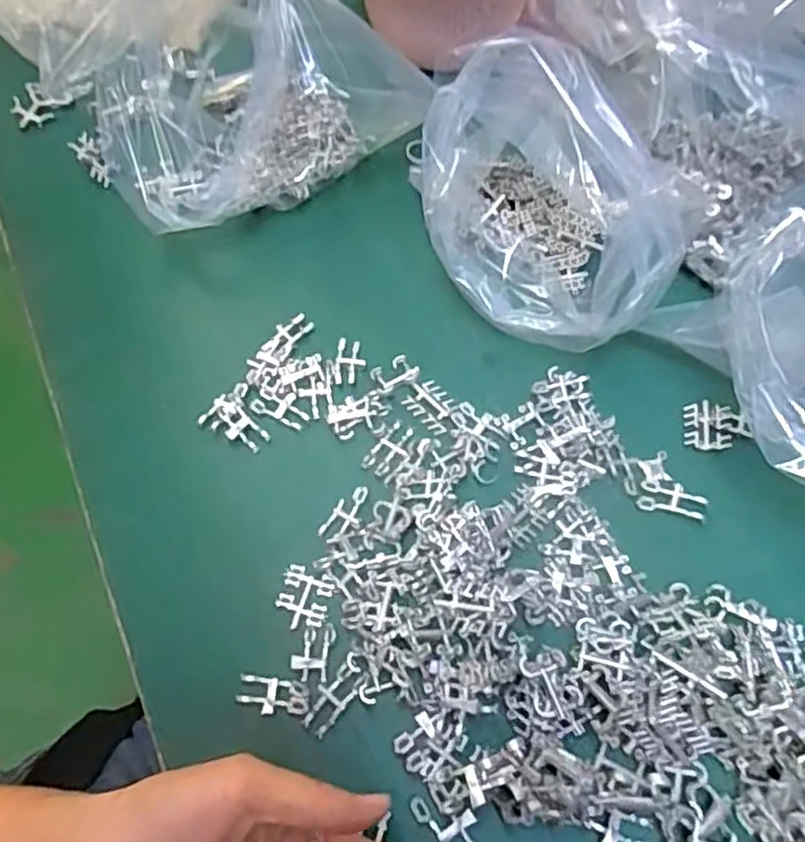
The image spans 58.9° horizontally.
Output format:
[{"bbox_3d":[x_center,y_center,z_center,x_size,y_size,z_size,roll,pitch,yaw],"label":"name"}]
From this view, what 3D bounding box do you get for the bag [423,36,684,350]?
[{"bbox_3d":[0.080,-0.115,0.391,0.105,0.114,0.144,-39,67,-17],"label":"bag"}]

